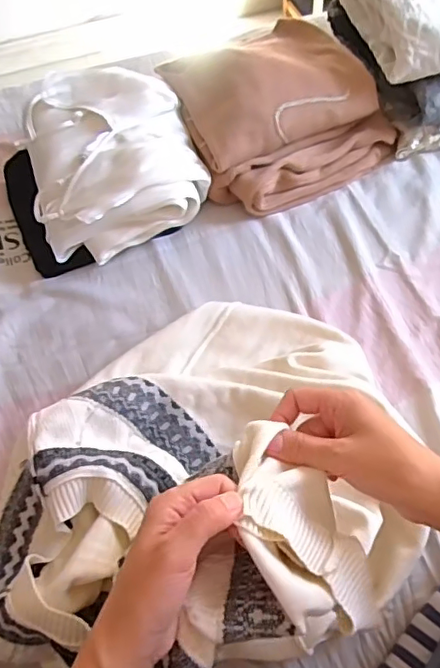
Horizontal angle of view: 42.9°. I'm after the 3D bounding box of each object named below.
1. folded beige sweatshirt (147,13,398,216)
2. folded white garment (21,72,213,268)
[{"bbox_3d":[0.073,-0.299,0.739,0.256,0.122,0.225,-26,59,-12],"label":"folded beige sweatshirt"},{"bbox_3d":[-0.133,-0.217,0.700,0.202,0.098,0.222,-18,57,-7],"label":"folded white garment"}]

